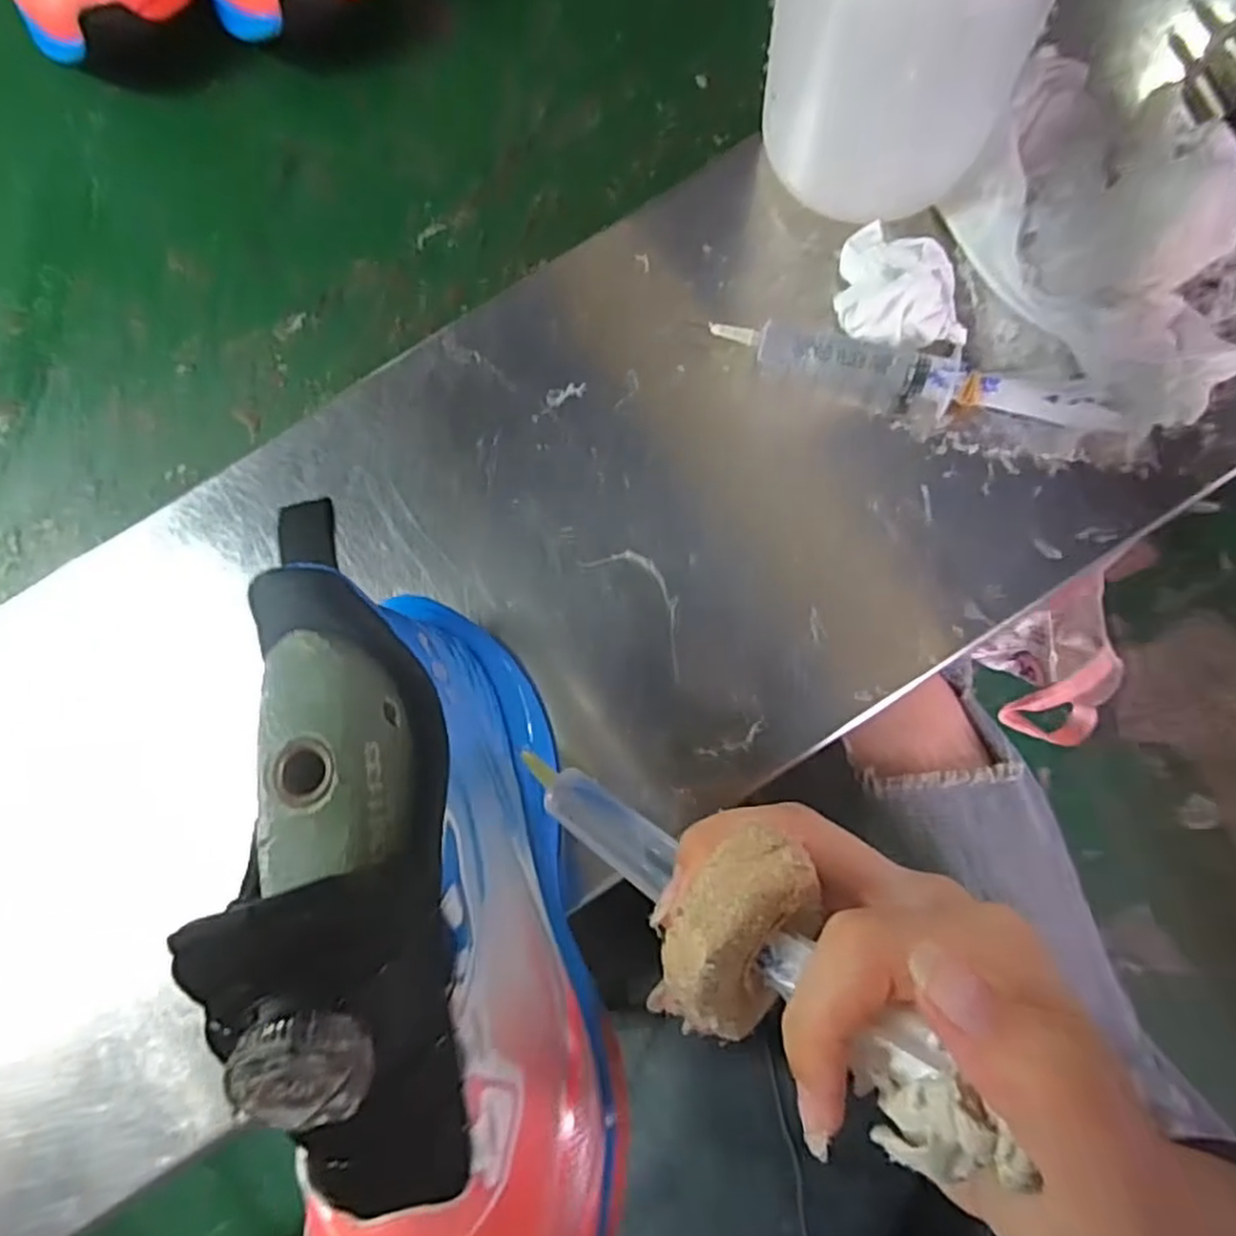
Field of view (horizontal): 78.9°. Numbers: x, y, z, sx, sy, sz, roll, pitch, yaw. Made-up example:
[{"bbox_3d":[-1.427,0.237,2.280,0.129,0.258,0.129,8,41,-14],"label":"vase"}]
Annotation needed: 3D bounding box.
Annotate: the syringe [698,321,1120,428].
[{"bbox_3d":[0.115,-0.096,0.296,0.152,0.024,0.020,17,82,8],"label":"syringe"}]

